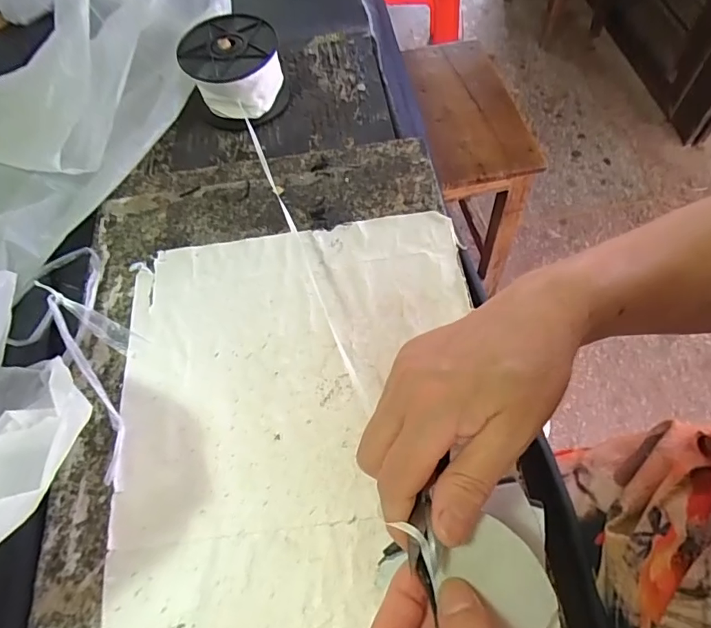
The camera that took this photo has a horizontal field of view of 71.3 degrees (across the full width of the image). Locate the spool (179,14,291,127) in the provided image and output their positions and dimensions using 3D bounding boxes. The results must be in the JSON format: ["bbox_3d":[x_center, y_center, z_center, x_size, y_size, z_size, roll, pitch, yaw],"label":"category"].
[{"bbox_3d":[-0.118,-0.239,0.484,0.089,0.061,0.094,-15,60,-5],"label":"spool"}]

